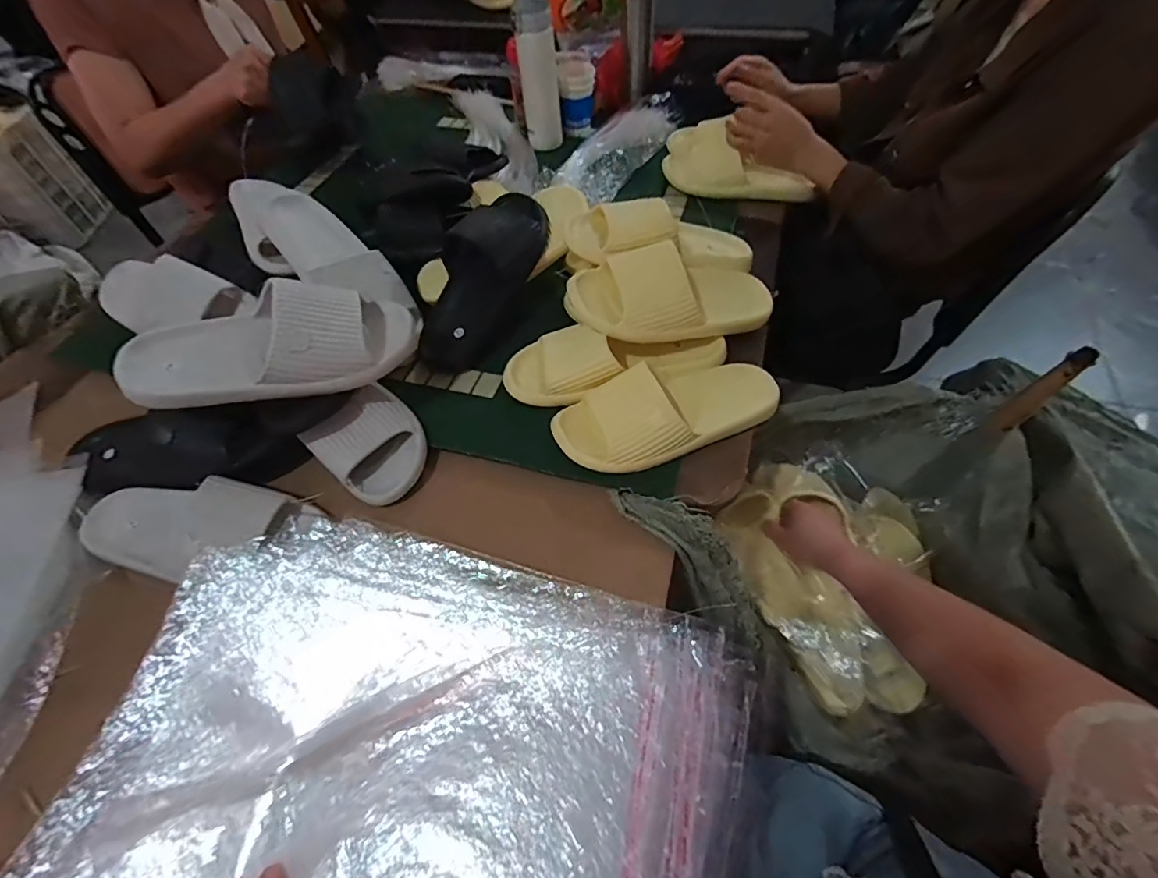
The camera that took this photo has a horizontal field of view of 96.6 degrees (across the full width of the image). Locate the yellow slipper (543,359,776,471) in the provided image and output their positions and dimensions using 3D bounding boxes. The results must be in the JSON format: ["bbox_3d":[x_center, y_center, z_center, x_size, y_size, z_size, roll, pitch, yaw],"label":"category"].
[{"bbox_3d":[0.100,-0.035,0.565,0.247,0.055,0.105,-24,58,-12],"label":"yellow slipper"}]

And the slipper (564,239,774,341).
[{"bbox_3d":[0.114,-0.172,0.603,0.246,0.074,0.103,-4,54,-19],"label":"slipper"}]

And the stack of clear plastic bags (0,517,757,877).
[{"bbox_3d":[-0.137,0.265,0.390,0.485,0.056,0.371,12,58,12],"label":"stack of clear plastic bags"}]

